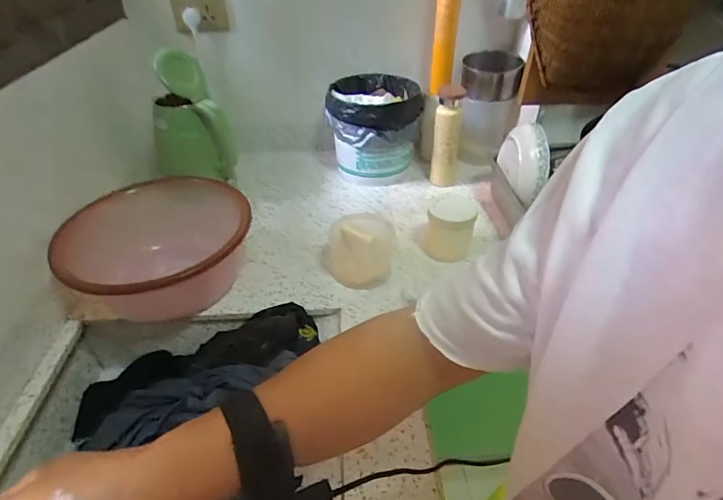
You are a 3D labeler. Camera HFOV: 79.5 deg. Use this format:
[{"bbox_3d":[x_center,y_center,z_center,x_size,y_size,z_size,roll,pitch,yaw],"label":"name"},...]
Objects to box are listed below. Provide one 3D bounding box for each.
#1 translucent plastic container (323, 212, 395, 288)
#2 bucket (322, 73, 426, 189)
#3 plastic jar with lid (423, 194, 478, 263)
[{"bbox_3d":[-0.004,0.000,0.787,0.121,0.083,0.125,-3,39,-3],"label":"translucent plastic container"},{"bbox_3d":[0.029,-0.286,1.035,0.203,0.196,0.198,0,39,0],"label":"bucket"},{"bbox_3d":[0.167,-0.042,0.817,0.084,0.106,0.082,0,39,0],"label":"plastic jar with lid"}]

